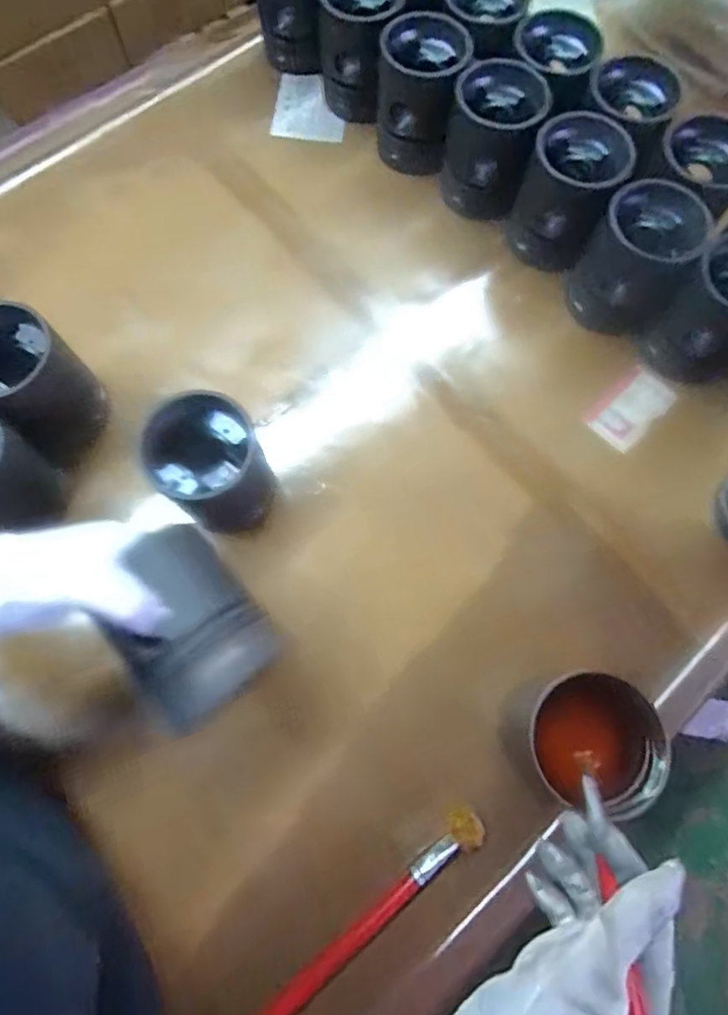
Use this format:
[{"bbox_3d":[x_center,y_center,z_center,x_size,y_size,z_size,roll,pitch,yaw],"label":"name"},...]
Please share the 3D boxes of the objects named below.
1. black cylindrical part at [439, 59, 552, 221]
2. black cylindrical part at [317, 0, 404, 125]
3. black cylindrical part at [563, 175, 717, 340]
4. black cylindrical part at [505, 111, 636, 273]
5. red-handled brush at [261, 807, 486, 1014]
[{"bbox_3d":[0.134,-0.385,0.574,0.086,0.097,0.093,0,73,0],"label":"black cylindrical part"},{"bbox_3d":[-0.004,-0.523,0.621,0.093,0.108,0.099,0,73,0],"label":"black cylindrical part"},{"bbox_3d":[0.268,-0.244,0.536,0.092,0.111,0.091,0,73,0],"label":"black cylindrical part"},{"bbox_3d":[0.208,-0.323,0.558,0.092,0.097,0.102,30,75,9],"label":"black cylindrical part"},{"bbox_3d":[-0.009,0.330,0.406,0.261,0.018,0.029,-39,77,-11],"label":"red-handled brush"}]

